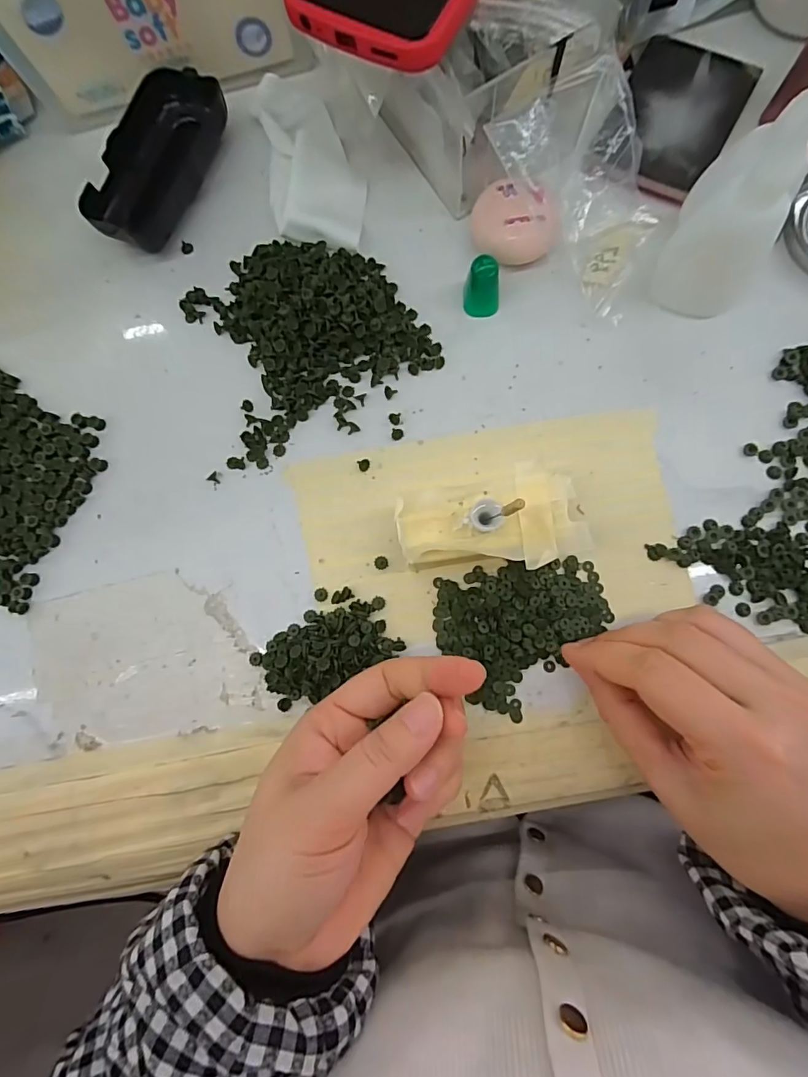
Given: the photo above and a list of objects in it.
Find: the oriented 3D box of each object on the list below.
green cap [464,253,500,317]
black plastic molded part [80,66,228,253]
[{"bbox_3d":[0.044,-0.139,0.267,0.019,0.029,0.016,6,83,5],"label":"green cap"},{"bbox_3d":[-0.151,-0.227,0.294,0.052,0.021,0.108,26,85,7],"label":"black plastic molded part"}]

